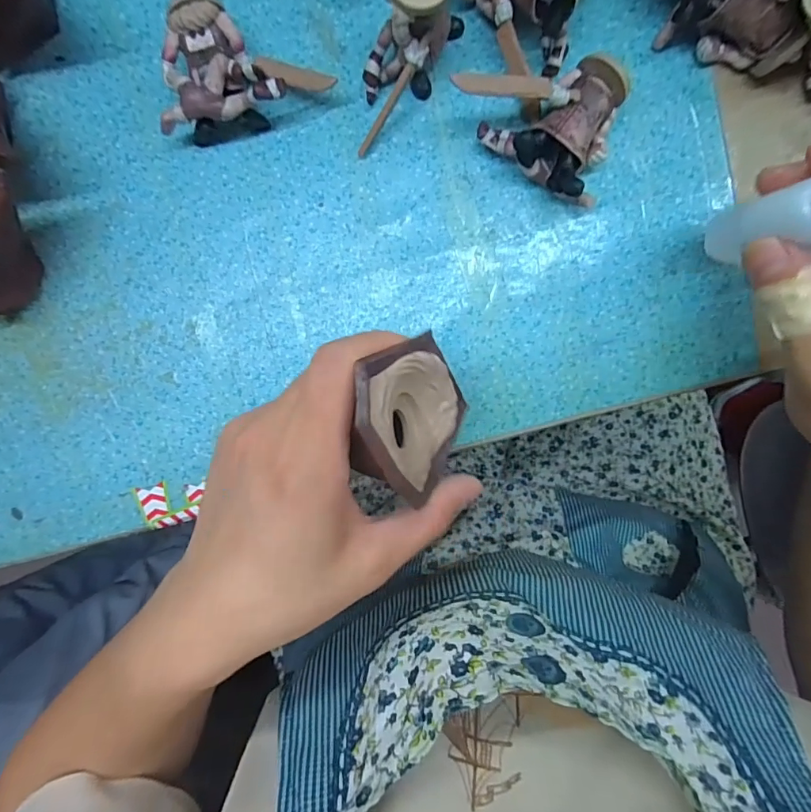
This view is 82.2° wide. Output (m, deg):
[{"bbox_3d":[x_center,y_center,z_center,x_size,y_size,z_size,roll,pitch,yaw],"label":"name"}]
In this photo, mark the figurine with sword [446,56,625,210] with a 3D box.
[{"bbox_3d":[0.059,-0.136,0.223,0.077,0.029,0.060,18,98,1],"label":"figurine with sword"}]

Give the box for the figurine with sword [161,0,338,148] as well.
[{"bbox_3d":[-0.082,-0.153,0.226,0.068,0.031,0.058,26,98,0],"label":"figurine with sword"}]

